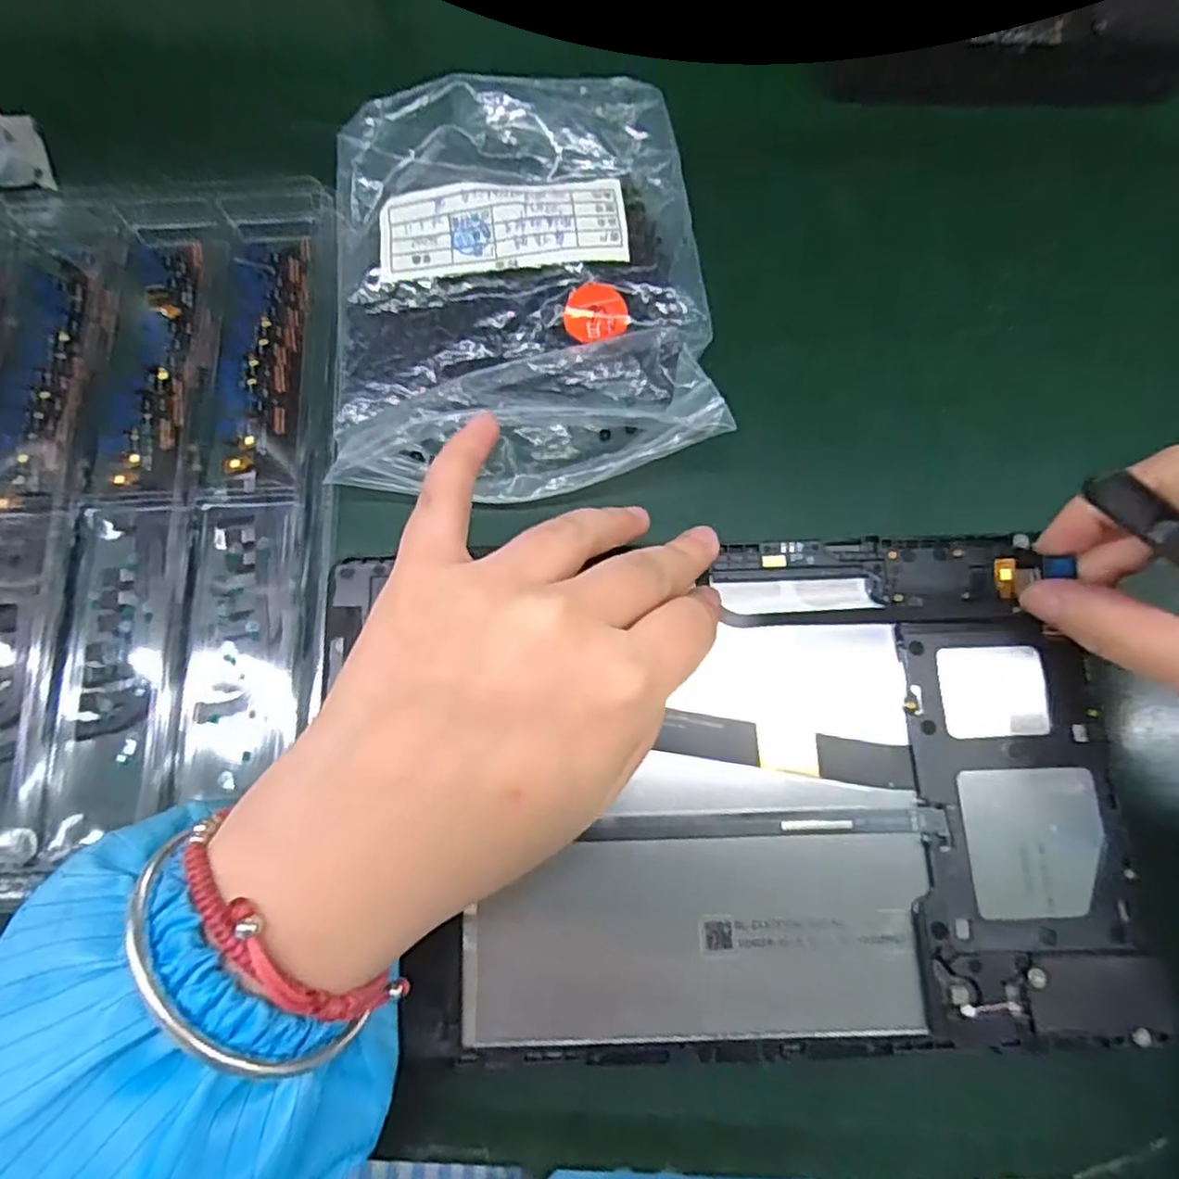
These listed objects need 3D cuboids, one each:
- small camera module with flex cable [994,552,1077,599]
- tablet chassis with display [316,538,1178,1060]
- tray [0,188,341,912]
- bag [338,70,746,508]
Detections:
[{"bbox_3d":[0.135,-0.006,0.213,0.021,0.006,0.012,-16,72,33],"label":"small camera module with flex cable"},{"bbox_3d":[0.039,0.057,0.212,0.230,0.008,0.145,-3,75,0],"label":"tablet chassis with display"},{"bbox_3d":[-0.207,-0.035,0.260,0.220,0.016,0.275,-2,75,1],"label":"tray"},{"bbox_3d":[-0.029,-0.120,0.266,0.140,0.032,0.168,-5,73,-1],"label":"bag"}]

